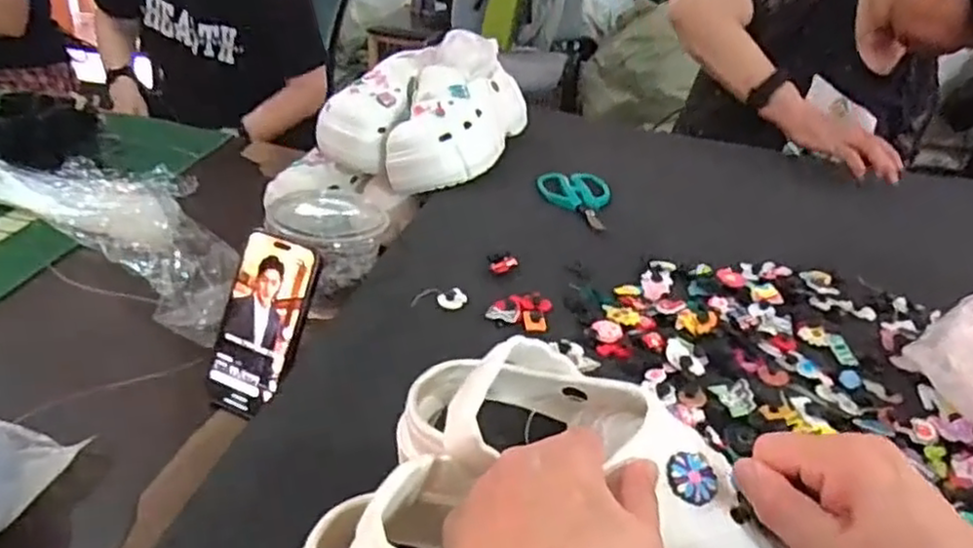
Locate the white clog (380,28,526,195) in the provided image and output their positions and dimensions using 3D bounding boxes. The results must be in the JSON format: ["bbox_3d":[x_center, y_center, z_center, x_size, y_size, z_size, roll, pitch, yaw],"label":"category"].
[{"bbox_3d":[-0.034,-0.206,0.870,0.121,0.131,0.218,16,33,16],"label":"white clog"}]

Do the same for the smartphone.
[{"bbox_3d":[-0.203,0.046,0.630,0.079,0.163,0.012,21,3,23],"label":"smartphone"}]

